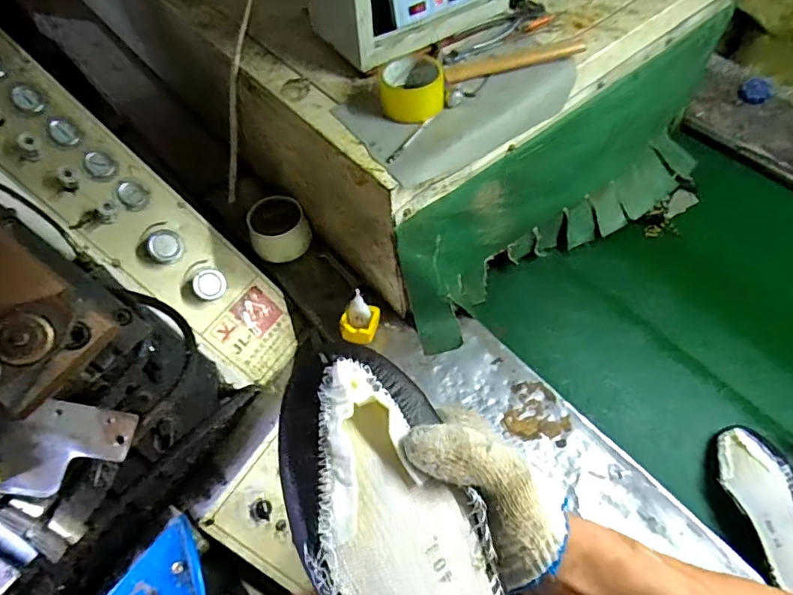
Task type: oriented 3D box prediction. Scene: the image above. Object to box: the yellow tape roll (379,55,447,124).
[{"bbox_3d":[0.022,-0.303,0.729,0.085,0.048,0.085,-1,57,2],"label":"yellow tape roll"}]

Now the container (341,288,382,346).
[{"bbox_3d":[-0.067,0.044,0.923,0.065,0.083,0.072,16,60,13],"label":"container"}]

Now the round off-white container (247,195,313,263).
[{"bbox_3d":[-0.236,-0.137,1.024,0.118,0.084,0.100,-11,57,-4],"label":"round off-white container"}]

